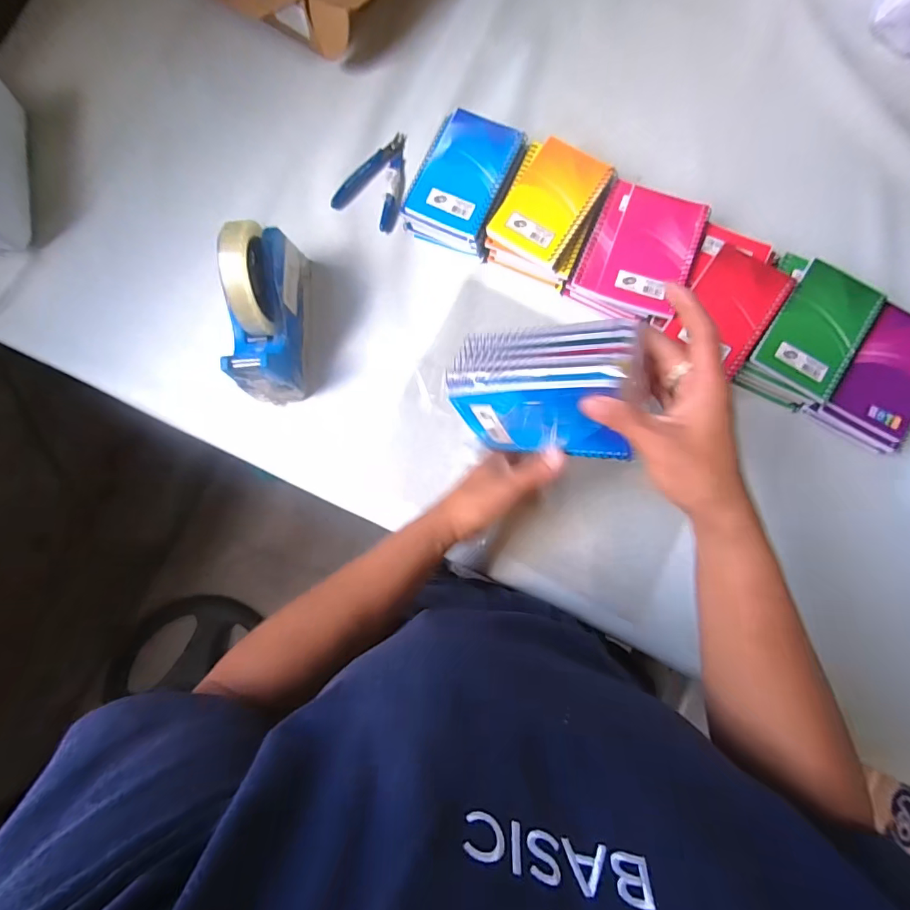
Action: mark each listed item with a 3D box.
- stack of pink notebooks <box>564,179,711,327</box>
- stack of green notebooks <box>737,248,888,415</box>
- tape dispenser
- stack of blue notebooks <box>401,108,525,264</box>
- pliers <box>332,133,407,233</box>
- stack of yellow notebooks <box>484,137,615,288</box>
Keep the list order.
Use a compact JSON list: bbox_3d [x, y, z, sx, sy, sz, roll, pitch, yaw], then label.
[{"bbox_3d":[0.191,-0.209,0.484,0.105,0.045,0.143,24,84,4],"label":"stack of pink notebooks"},{"bbox_3d":[0.360,-0.122,0.474,0.101,0.046,0.145,25,85,4],"label":"stack of green notebooks"},{"bbox_3d":[-0.187,-0.143,0.449,0.056,0.118,0.162,0,83,1],"label":"tape dispenser"},{"bbox_3d":[0.010,-0.296,0.502,0.097,0.041,0.138,21,84,4],"label":"stack of blue notebooks"},{"bbox_3d":[-0.082,-0.319,0.521,0.073,0.015,0.116,26,85,4],"label":"pliers"},{"bbox_3d":[0.102,-0.263,0.496,0.095,0.042,0.140,24,84,4],"label":"stack of yellow notebooks"}]

